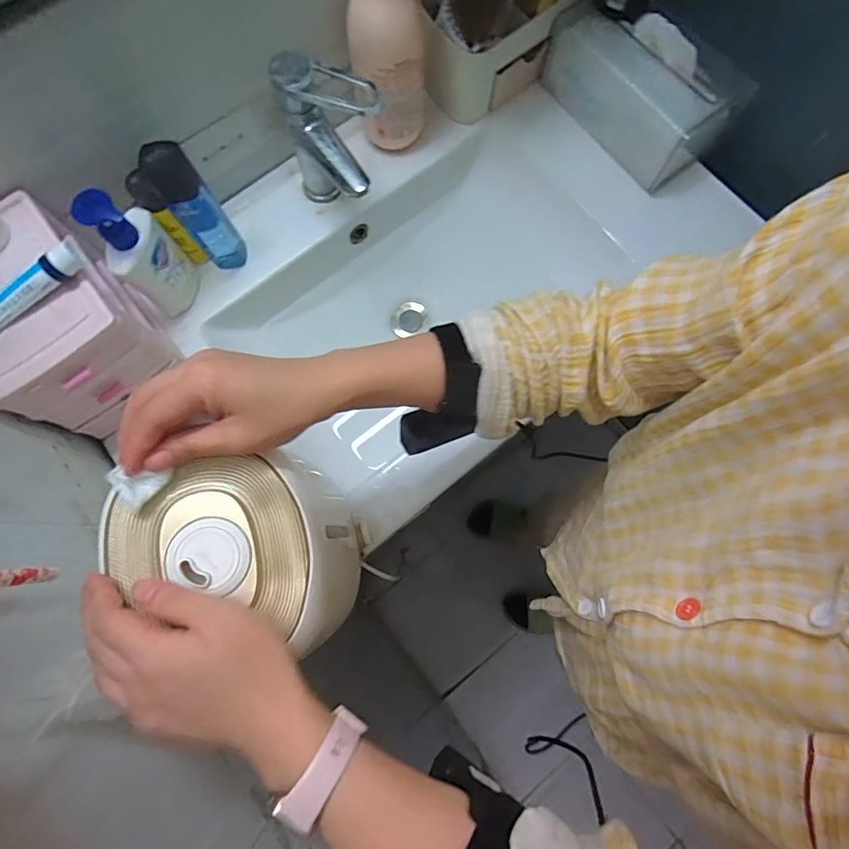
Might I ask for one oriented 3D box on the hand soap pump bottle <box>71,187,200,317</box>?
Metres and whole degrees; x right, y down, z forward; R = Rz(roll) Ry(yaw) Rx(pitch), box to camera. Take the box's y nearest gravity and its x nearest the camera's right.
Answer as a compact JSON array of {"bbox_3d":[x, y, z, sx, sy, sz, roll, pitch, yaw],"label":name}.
[{"bbox_3d":[-0.295,-0.178,0.524,0.069,0.178,0.046,-44,80,-9],"label":"hand soap pump bottle"}]

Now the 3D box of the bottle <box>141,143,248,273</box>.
[{"bbox_3d":[-0.246,-0.232,0.536,0.045,0.173,0.042,0,77,1],"label":"bottle"}]

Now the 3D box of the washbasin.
[{"bbox_3d":[0.034,-0.198,0.683,0.639,0.178,0.411,-38,79,-8],"label":"washbasin"}]

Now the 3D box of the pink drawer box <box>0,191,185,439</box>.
[{"bbox_3d":[-0.365,-0.097,0.500,0.139,0.146,0.168,-39,80,-8],"label":"pink drawer box"}]

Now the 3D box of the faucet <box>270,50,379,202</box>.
[{"bbox_3d":[-0.093,-0.295,0.543,0.067,0.176,0.123,-44,80,-9],"label":"faucet"}]

